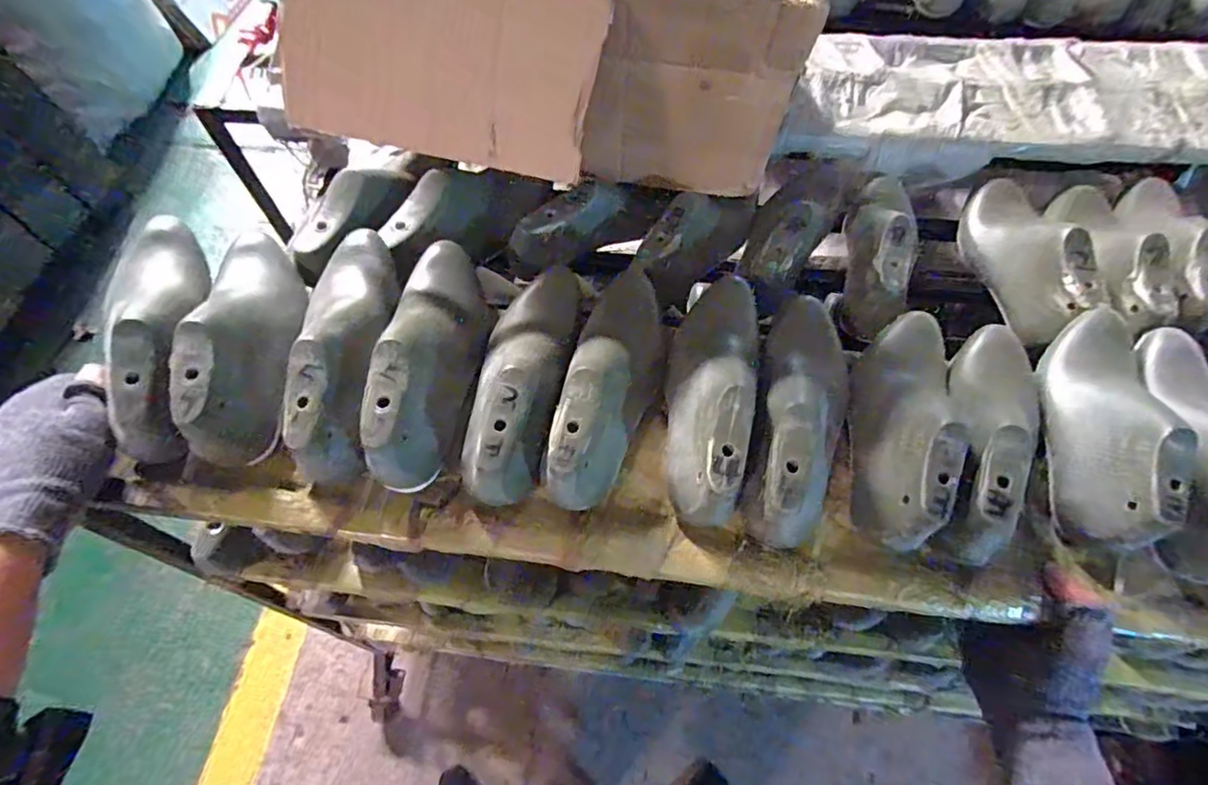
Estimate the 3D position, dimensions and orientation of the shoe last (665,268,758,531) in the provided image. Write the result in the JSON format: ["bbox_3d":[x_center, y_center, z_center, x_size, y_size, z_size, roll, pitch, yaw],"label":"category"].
[{"bbox_3d":[0.085,-0.003,0.455,0.070,0.075,0.217,14,60,6],"label":"shoe last"}]

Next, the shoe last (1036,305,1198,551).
[{"bbox_3d":[0.416,0.009,0.460,0.081,0.064,0.231,27,62,13],"label":"shoe last"}]

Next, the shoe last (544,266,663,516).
[{"bbox_3d":[0.006,-0.018,0.471,0.073,0.092,0.247,13,46,6],"label":"shoe last"}]

